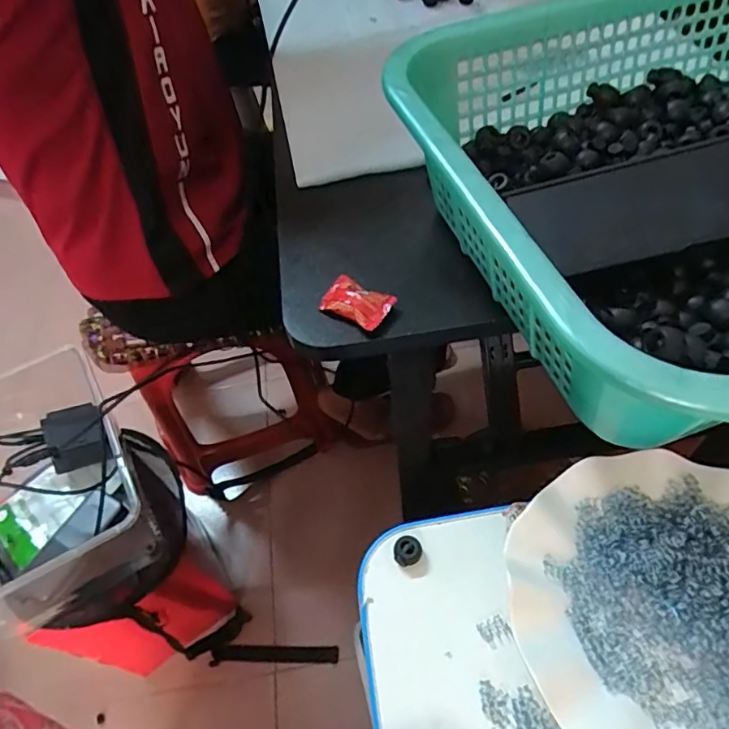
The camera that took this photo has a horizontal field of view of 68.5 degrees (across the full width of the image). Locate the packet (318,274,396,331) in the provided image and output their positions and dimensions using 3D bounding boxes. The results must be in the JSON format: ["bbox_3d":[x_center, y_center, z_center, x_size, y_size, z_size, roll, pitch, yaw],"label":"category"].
[{"bbox_3d":[-0.005,-0.041,0.337,0.044,0.009,0.029,29,62,25],"label":"packet"}]

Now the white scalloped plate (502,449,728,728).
[{"bbox_3d":[0.176,0.139,0.300,0.177,0.036,0.177,-4,54,5],"label":"white scalloped plate"}]

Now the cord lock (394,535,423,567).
[{"bbox_3d":[0.028,0.120,0.342,0.017,0.012,0.016,-4,54,5],"label":"cord lock"}]

